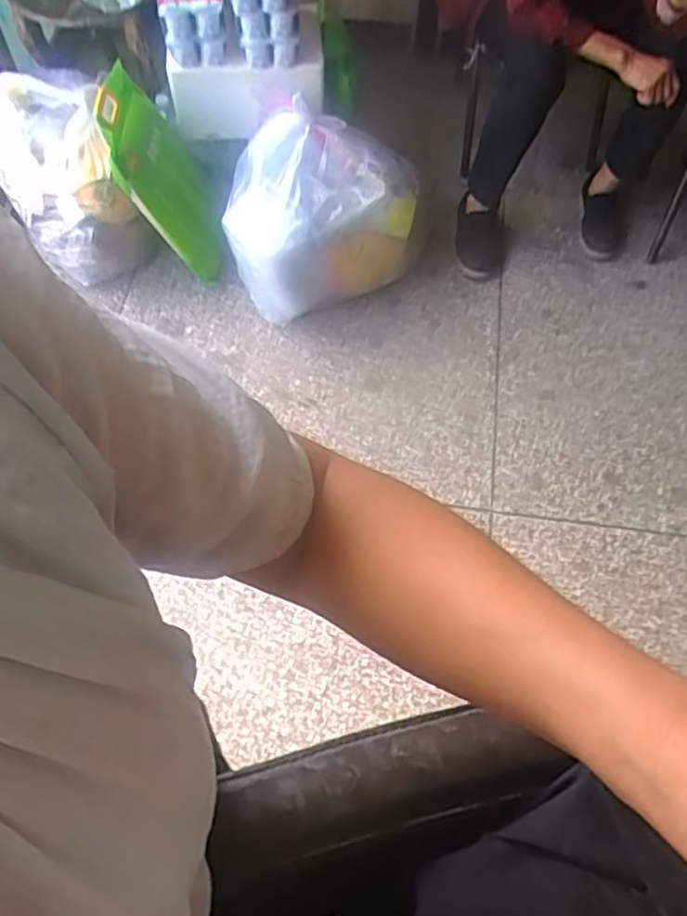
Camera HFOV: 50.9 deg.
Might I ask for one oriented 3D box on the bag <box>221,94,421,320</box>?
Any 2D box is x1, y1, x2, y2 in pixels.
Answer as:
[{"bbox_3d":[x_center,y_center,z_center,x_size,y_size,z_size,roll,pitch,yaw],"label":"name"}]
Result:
[{"bbox_3d":[-0.048,-0.557,1.625,0.424,0.366,0.268,-24,65,-13],"label":"bag"}]

